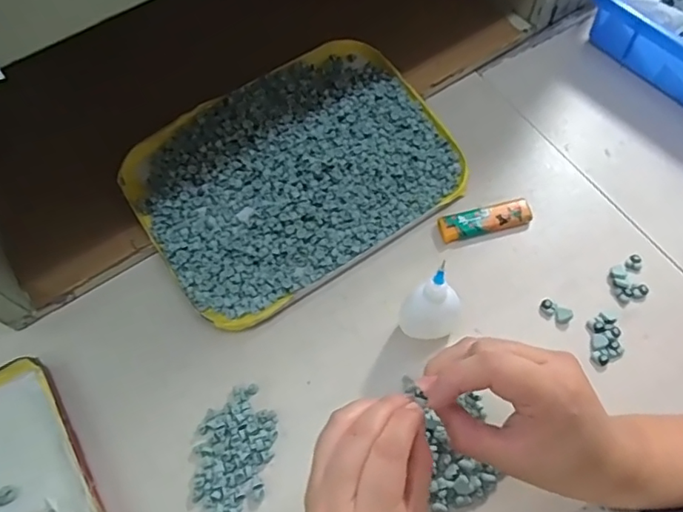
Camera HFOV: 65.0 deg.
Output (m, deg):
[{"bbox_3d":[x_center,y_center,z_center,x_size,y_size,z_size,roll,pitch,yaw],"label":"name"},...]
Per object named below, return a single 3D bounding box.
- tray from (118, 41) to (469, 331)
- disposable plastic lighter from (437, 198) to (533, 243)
[{"bbox_3d":[-0.040,-0.078,0.479,0.269,0.034,0.203,-33,67,-13],"label":"tray"},{"bbox_3d":[0.124,-0.032,0.466,0.079,0.008,0.024,-12,64,-3],"label":"disposable plastic lighter"}]

